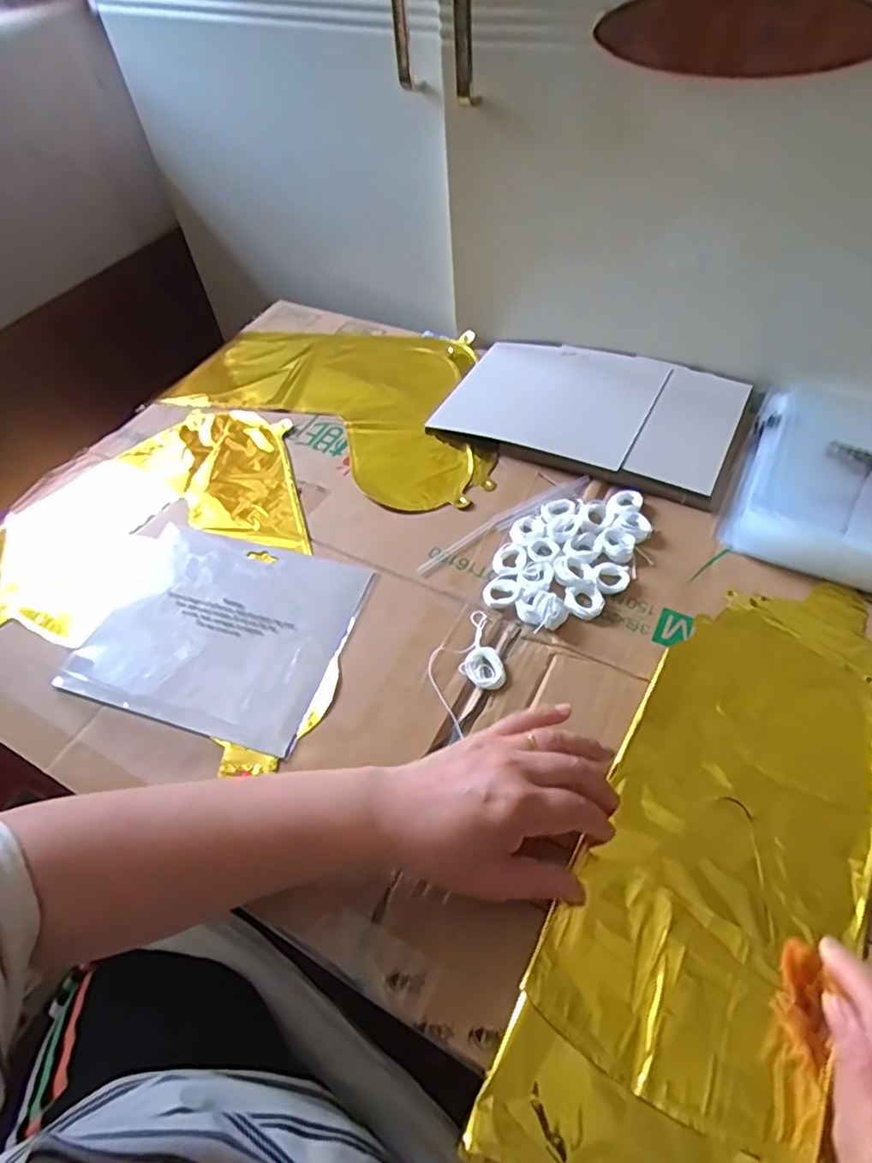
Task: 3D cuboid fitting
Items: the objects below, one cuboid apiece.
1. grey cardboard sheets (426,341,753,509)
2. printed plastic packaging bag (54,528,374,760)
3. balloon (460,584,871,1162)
[{"bbox_3d":[0.148,-0.171,0.596,0.264,0.015,0.163,21,58,19],"label":"grey cardboard sheets"},{"bbox_3d":[-0.167,0.034,0.479,0.193,0.010,0.161,12,56,14],"label":"printed plastic packaging bag"},{"bbox_3d":[0.169,0.161,0.361,0.145,0.018,0.412,27,61,22],"label":"balloon"}]

